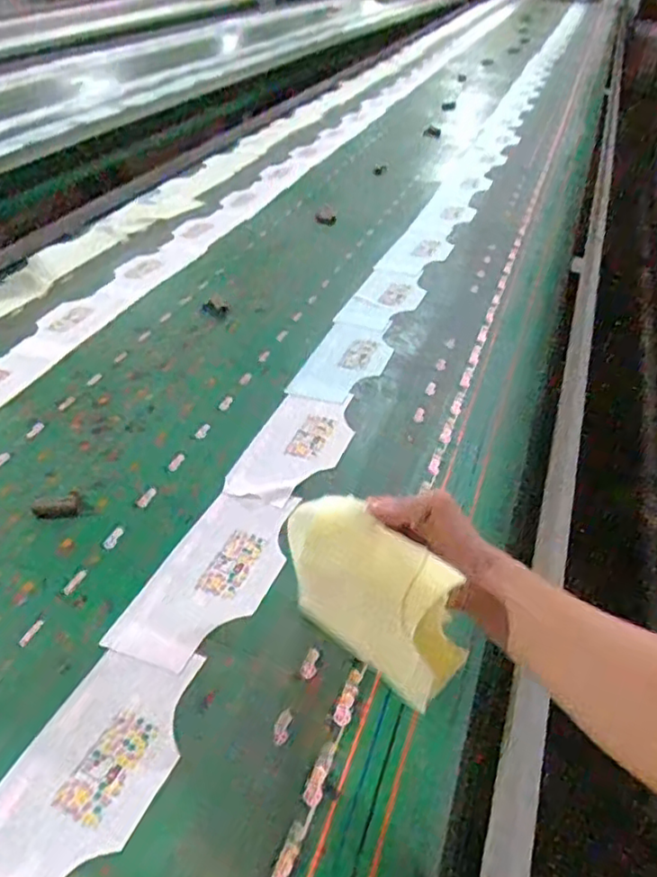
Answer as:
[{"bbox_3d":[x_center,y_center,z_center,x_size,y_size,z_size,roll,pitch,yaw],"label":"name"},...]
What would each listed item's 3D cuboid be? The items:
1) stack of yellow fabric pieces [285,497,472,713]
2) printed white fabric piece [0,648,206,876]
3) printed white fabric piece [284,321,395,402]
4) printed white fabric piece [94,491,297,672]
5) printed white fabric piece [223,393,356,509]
[{"bbox_3d":[0.037,0.149,0.550,0.166,0.172,0.055,27,48,27],"label":"stack of yellow fabric pieces"},{"bbox_3d":[-0.228,0.316,0.584,0.131,0.011,0.267,16,42,19],"label":"printed white fabric piece"},{"bbox_3d":[0.031,-0.135,1.127,0.133,0.011,0.230,16,48,16],"label":"printed white fabric piece"},{"bbox_3d":[-0.134,0.162,0.773,0.132,0.010,0.271,18,43,17],"label":"printed white fabric piece"},{"bbox_3d":[-0.046,0.010,0.954,0.146,0.011,0.246,11,44,22],"label":"printed white fabric piece"}]

